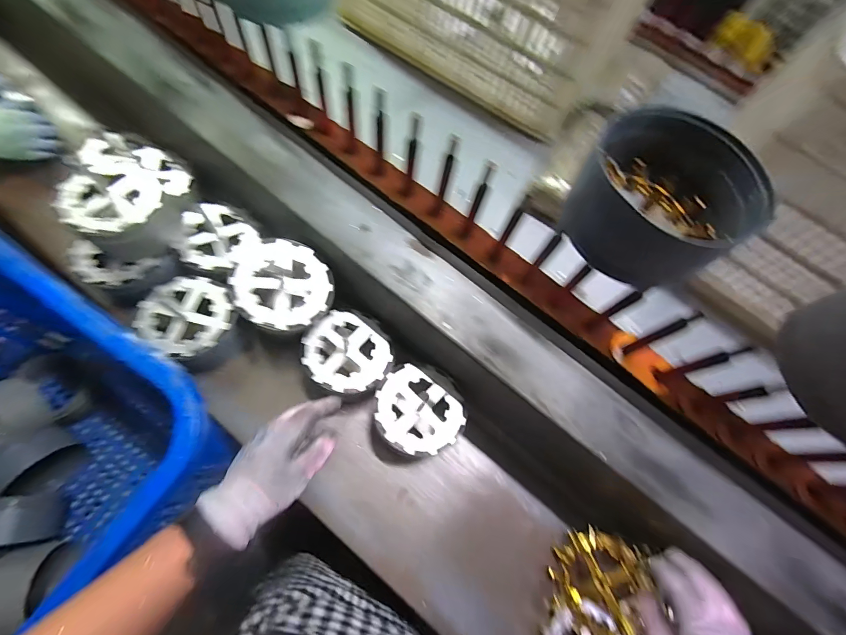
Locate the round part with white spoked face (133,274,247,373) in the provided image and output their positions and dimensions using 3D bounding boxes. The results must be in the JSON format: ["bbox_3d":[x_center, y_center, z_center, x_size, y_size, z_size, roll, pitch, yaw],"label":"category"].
[{"bbox_3d":[-0.348,0.008,0.572,0.135,0.069,0.127,25,70,8],"label":"round part with white spoked face"}]

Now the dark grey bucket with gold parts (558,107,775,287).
[{"bbox_3d":[0.196,-0.106,0.317,0.132,0.077,0.133,1,68,-1],"label":"dark grey bucket with gold parts"}]

